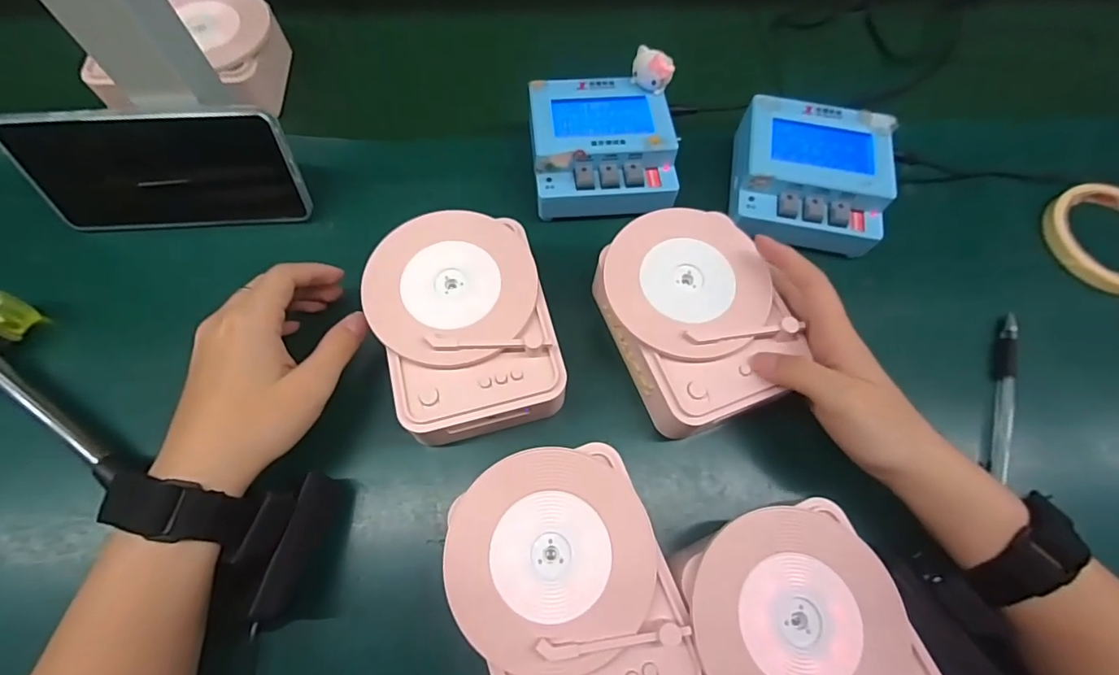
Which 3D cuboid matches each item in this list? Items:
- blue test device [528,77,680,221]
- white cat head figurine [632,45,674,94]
[{"bbox_3d":[0.031,-0.142,0.363,0.100,0.038,0.100,-5,68,-4],"label":"blue test device"},{"bbox_3d":[0.069,-0.195,0.361,0.031,0.025,0.019,35,37,9],"label":"white cat head figurine"}]

